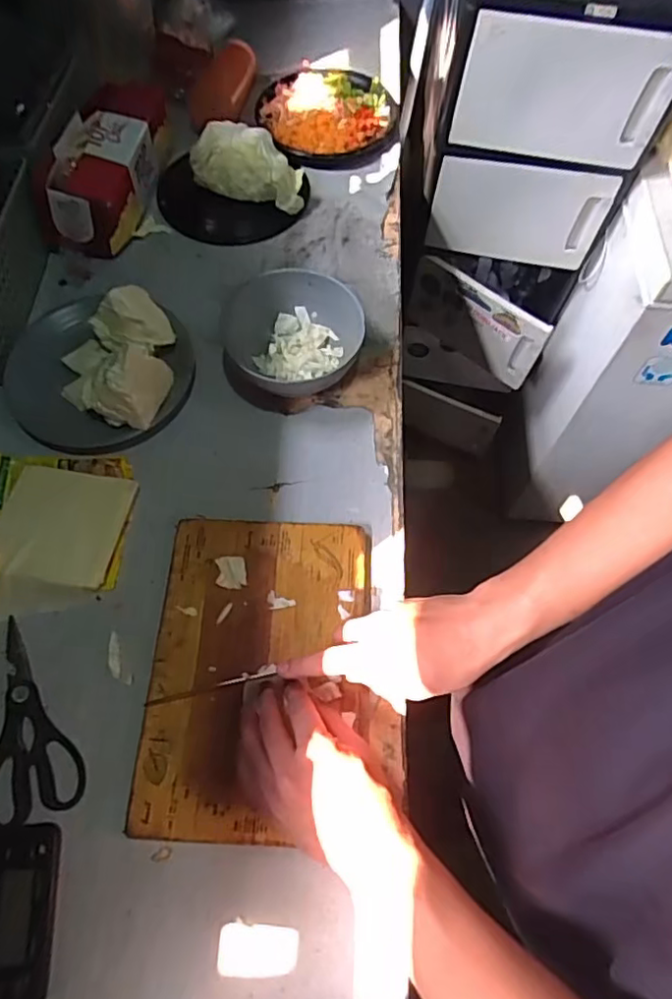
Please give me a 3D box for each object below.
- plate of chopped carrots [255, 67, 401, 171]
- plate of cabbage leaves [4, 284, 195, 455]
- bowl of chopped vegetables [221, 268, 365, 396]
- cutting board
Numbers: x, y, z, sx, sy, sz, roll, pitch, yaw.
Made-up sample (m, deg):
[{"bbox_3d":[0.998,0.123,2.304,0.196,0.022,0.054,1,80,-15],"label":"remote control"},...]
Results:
[{"bbox_3d":[-0.008,-0.619,0.957,0.220,0.046,0.253,-16,65,-8],"label":"plate of chopped carrots"},{"bbox_3d":[-0.295,-0.169,0.693,0.221,0.092,0.199,26,67,12],"label":"plate of cabbage leaves"},{"bbox_3d":[-0.045,-0.185,0.712,0.159,0.084,0.164,0,64,0],"label":"bowl of chopped vegetables"},{"bbox_3d":[-0.074,0.157,0.569,0.201,0.013,0.296,2,64,1],"label":"cutting board"}]

